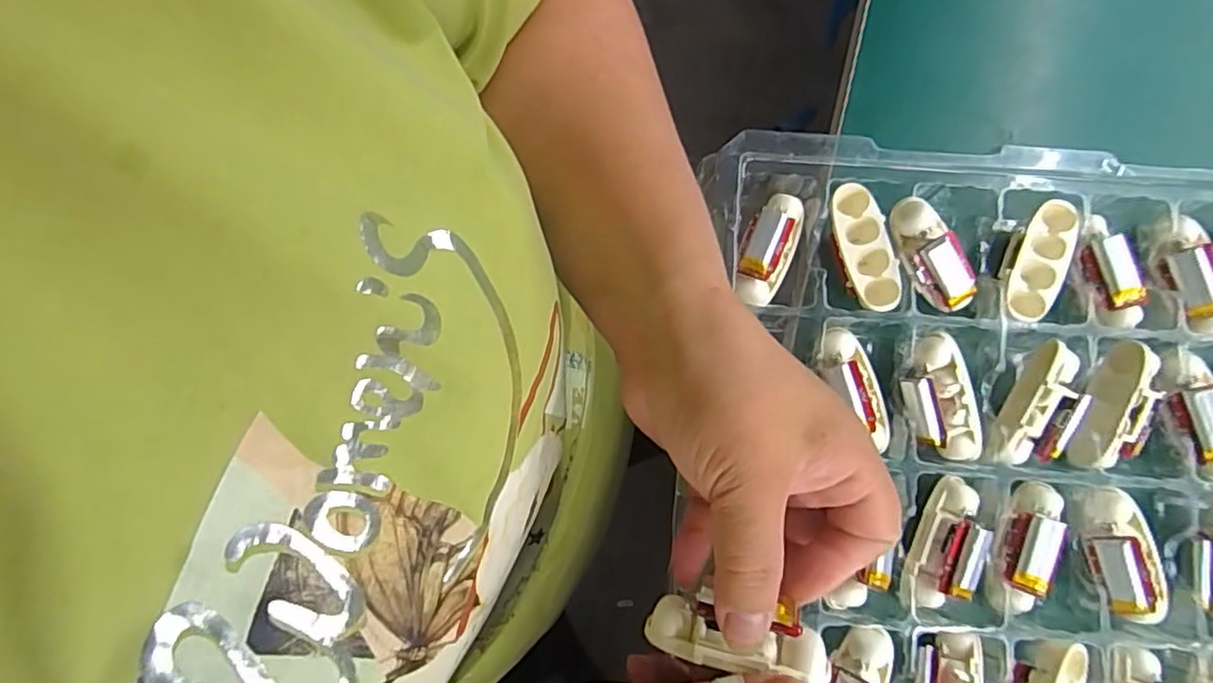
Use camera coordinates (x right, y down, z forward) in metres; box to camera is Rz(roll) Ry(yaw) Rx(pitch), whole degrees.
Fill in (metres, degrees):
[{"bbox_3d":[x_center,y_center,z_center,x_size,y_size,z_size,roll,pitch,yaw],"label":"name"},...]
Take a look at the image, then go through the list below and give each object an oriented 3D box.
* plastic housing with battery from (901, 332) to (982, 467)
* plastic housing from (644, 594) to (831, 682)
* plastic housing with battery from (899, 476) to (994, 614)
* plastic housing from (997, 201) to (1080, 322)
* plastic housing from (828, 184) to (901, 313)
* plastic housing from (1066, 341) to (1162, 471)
[{"bbox_3d":[0.163,0.028,0.305,0.030,0.015,0.061,-11,83,-2],"label":"plastic housing with battery"},{"bbox_3d":[0.046,0.109,0.227,0.065,0.015,0.018,7,80,14],"label":"plastic housing"},{"bbox_3d":[0.163,0.099,0.296,0.032,0.018,0.065,26,83,3],"label":"plastic housing with battery"},{"bbox_3d":[0.215,-0.041,0.315,0.026,0.013,0.064,27,83,3],"label":"plastic housing"},{"bbox_3d":[0.130,-0.046,0.319,0.023,0.015,0.064,-12,83,-2],"label":"plastic housing"},{"bbox_3d":[0.247,0.032,0.305,0.029,0.014,0.063,19,93,4],"label":"plastic housing"}]

